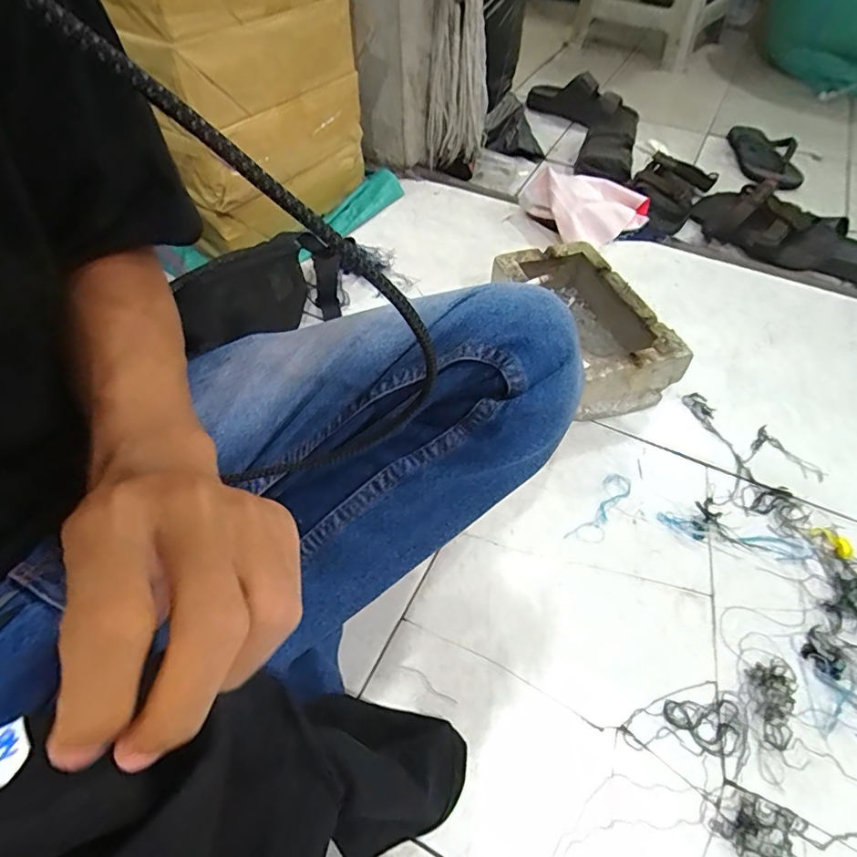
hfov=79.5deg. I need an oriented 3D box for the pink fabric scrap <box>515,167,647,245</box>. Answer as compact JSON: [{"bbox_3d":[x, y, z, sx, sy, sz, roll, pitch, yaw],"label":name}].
[{"bbox_3d":[0.256,-0.351,0.816,0.172,0.080,0.143,-19,55,-18],"label":"pink fabric scrap"}]

